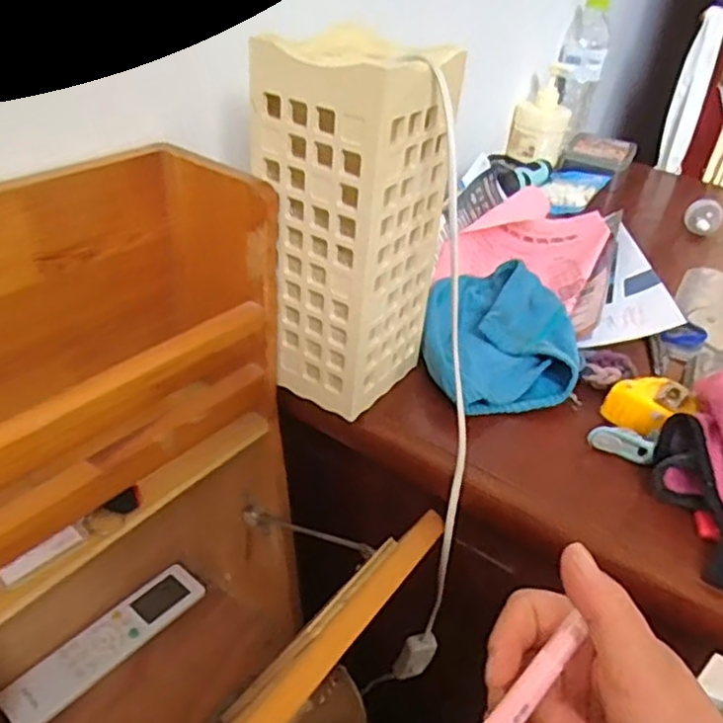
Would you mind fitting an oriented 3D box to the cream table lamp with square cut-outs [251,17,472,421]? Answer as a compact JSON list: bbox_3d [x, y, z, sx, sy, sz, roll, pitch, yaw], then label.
[{"bbox_3d":[-0.008,-0.092,0.495,0.113,0.255,0.106,23,38,22],"label":"cream table lamp with square cut-outs"}]

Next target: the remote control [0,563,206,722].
[{"bbox_3d":[-0.240,0.268,0.643,0.051,0.015,0.198,28,40,28],"label":"remote control"}]

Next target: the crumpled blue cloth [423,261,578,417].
[{"bbox_3d":[0.120,-0.024,0.581,0.130,0.056,0.179,11,35,6],"label":"crumpled blue cloth"}]

